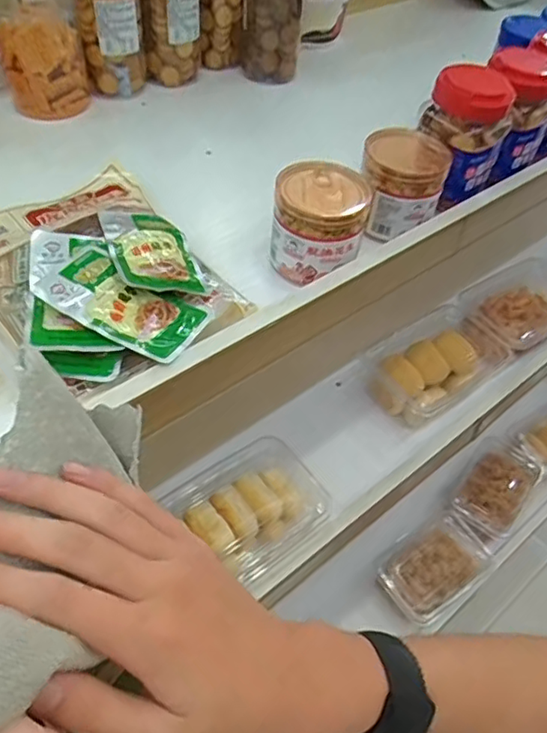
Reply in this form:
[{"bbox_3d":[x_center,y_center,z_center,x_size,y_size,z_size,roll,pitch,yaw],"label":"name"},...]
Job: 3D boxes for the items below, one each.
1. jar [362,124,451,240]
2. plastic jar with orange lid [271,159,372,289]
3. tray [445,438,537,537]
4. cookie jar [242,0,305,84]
[{"bbox_3d":[0.156,-0.224,0.709,0.097,0.082,0.119,20,50,11],"label":"jar"},{"bbox_3d":[0.050,-0.158,0.641,0.096,0.090,0.099,3,49,-3],"label":"plastic jar with orange lid"},{"bbox_3d":[0.452,0.251,1.205,0.135,0.054,0.203,30,53,19],"label":"tray"},{"bbox_3d":[-0.001,-0.578,0.938,0.091,0.201,0.094,-1,49,-7],"label":"cookie jar"}]

